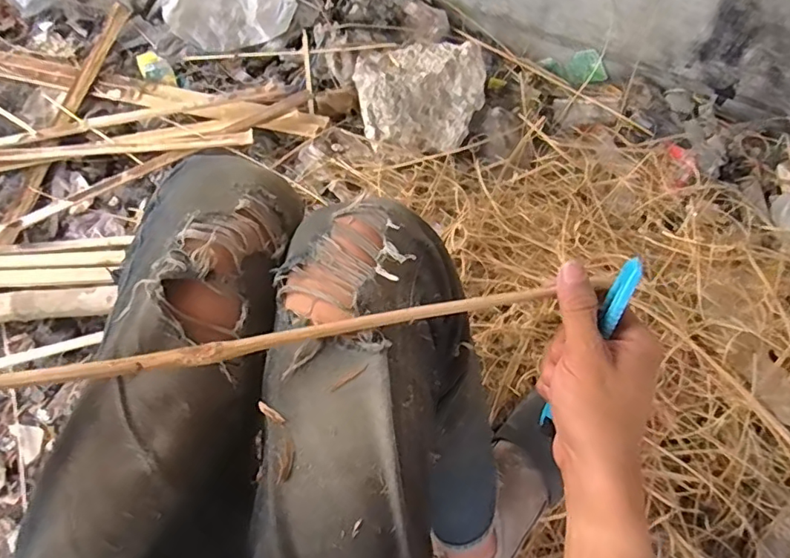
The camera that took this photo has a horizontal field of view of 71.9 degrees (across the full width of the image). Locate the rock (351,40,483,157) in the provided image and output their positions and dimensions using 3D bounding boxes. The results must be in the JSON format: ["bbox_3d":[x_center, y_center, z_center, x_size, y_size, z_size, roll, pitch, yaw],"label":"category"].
[{"bbox_3d":[0.042,-0.318,0.936,0.214,0.083,0.194,5,66,0],"label":"rock"}]

